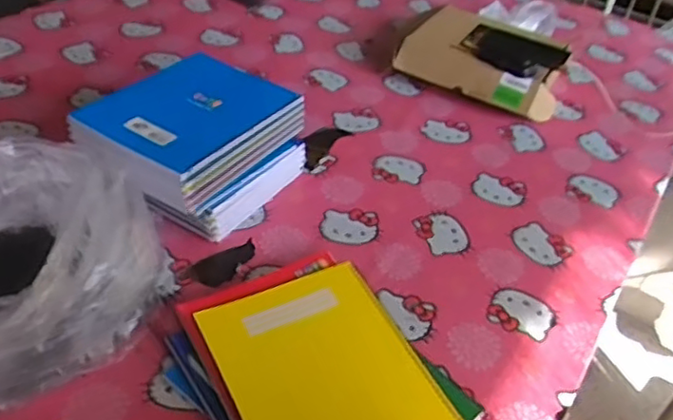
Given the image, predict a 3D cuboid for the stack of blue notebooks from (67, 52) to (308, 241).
[{"bbox_3d":[-0.202,-0.092,0.923,0.241,0.124,0.272,28,43,24],"label":"stack of blue notebooks"}]

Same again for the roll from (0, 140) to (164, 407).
[{"bbox_3d":[-0.337,0.072,0.677,0.237,0.146,0.338,27,43,23],"label":"roll"}]

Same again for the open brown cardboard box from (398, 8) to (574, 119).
[{"bbox_3d":[0.291,-0.291,1.261,0.310,0.093,0.239,23,41,19],"label":"open brown cardboard box"}]

